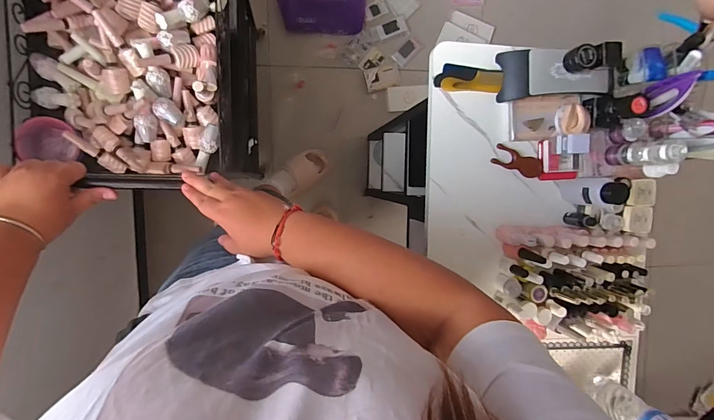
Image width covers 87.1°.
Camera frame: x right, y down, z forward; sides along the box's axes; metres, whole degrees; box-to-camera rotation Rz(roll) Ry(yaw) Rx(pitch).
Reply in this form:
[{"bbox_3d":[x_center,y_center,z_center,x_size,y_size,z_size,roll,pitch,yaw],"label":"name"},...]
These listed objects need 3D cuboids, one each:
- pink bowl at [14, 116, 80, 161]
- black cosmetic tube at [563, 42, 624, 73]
[{"bbox_3d":[-0.508,-0.117,0.627,0.084,0.045,0.073,8,88,-9],"label":"pink bowl"},{"bbox_3d":[0.382,-0.243,0.599,0.098,0.034,0.036,-9,91,-9],"label":"black cosmetic tube"}]

